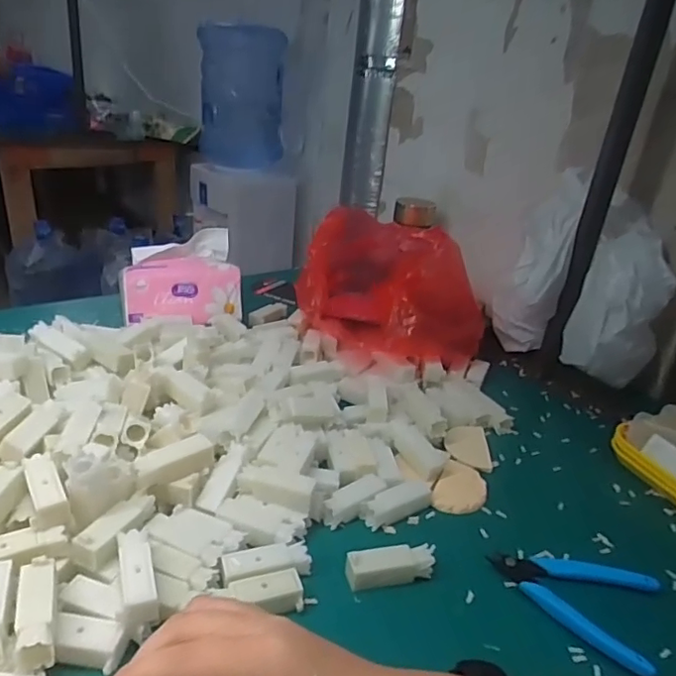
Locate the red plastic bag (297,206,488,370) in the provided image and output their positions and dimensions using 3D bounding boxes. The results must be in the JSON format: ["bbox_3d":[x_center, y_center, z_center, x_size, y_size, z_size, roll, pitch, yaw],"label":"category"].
[{"bbox_3d":[0.050,-0.069,0.708,0.173,0.130,0.219,-6,28,-25],"label":"red plastic bag"}]

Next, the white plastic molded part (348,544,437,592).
[{"bbox_3d":[0.039,0.164,0.413,0.063,0.019,0.020,-2,27,-17],"label":"white plastic molded part"}]

